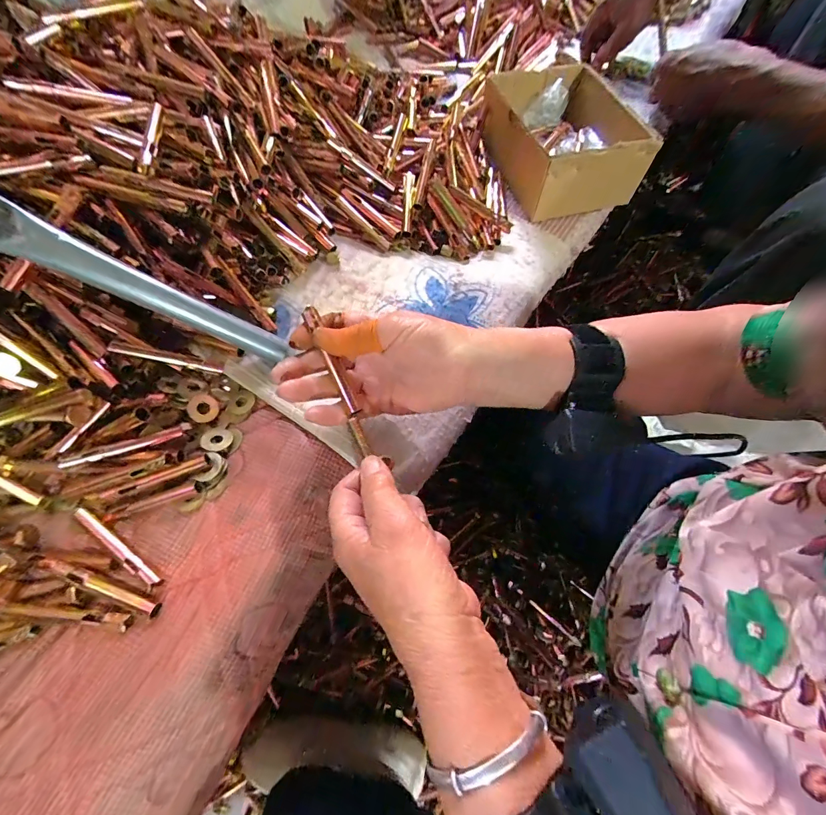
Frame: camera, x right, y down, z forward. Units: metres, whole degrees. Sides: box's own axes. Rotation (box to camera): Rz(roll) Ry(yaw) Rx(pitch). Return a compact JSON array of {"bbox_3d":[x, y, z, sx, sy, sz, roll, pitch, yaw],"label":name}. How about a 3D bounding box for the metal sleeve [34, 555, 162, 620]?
[{"bbox_3d":[-0.229,0.124,0.265,0.106,0.010,0.011,16,66,9],"label":"metal sleeve"}]

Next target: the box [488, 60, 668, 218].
[{"bbox_3d":[0.178,-0.330,0.460,0.133,0.070,0.195,-17,65,-6],"label":"box"}]

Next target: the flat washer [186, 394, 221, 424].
[{"bbox_3d":[-0.188,0.001,0.335,0.025,0.004,0.025,3,82,-25],"label":"flat washer"}]

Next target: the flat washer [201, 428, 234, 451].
[{"bbox_3d":[-0.168,0.028,0.322,0.024,0.004,0.023,6,48,-7],"label":"flat washer"}]

